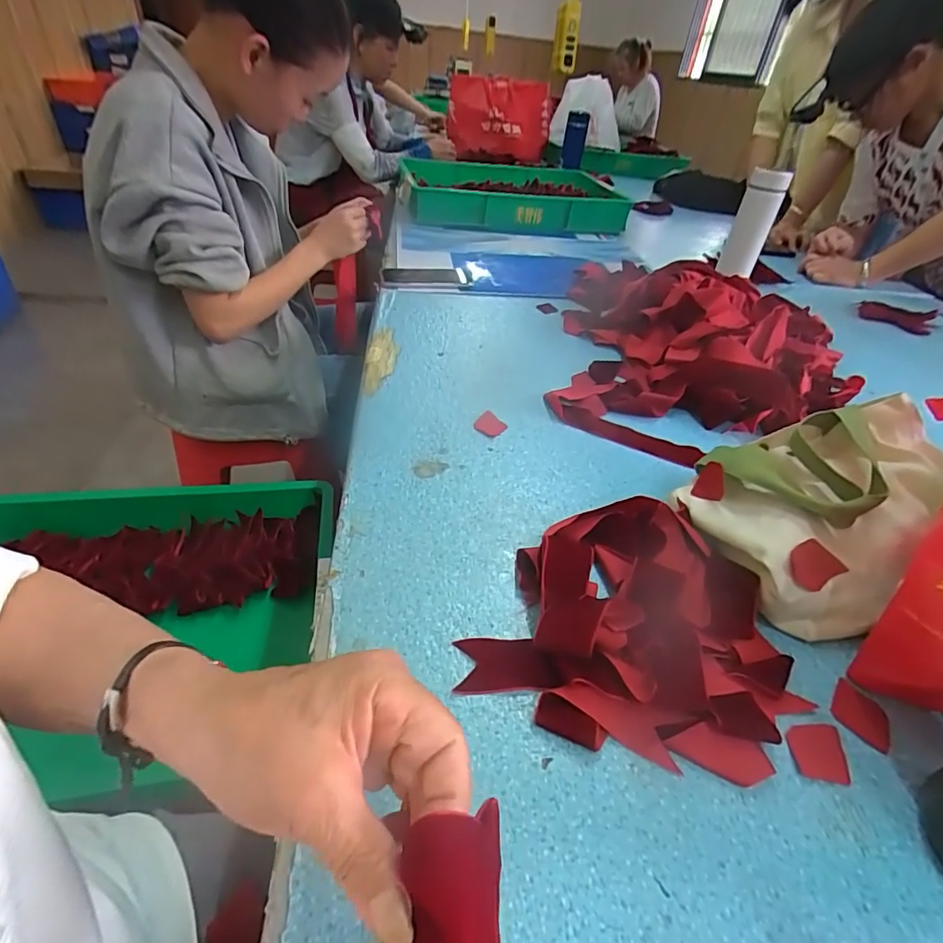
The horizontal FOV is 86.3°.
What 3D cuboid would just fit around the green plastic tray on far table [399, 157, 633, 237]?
[{"bbox_3d":[0.106,-0.747,1.362,0.527,0.085,0.466,0,40,-9],"label":"green plastic tray on far table"}]

